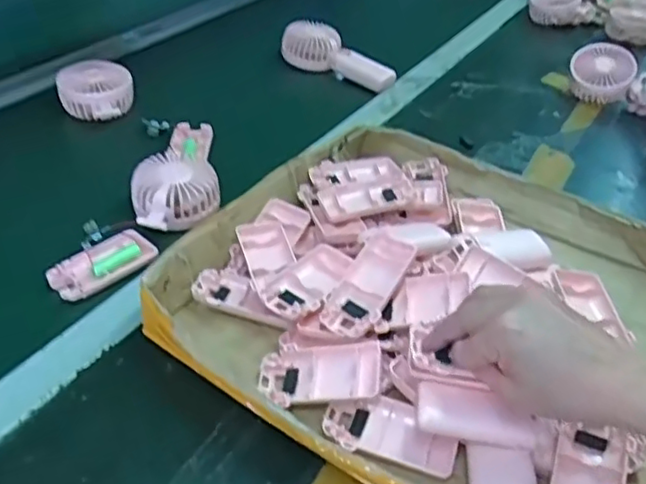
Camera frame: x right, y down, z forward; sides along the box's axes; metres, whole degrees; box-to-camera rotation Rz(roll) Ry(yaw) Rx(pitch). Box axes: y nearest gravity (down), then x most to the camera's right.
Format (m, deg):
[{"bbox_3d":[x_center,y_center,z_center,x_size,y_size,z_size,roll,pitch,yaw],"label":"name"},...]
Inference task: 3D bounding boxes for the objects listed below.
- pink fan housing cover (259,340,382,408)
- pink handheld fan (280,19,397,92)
[{"bbox_3d":[-0.003,0.100,0.481,0.094,0.021,0.042,-9,36,17],"label":"pink fan housing cover"},{"bbox_3d":[0.020,-0.266,0.909,0.177,0.053,0.060,29,45,28],"label":"pink handheld fan"}]

